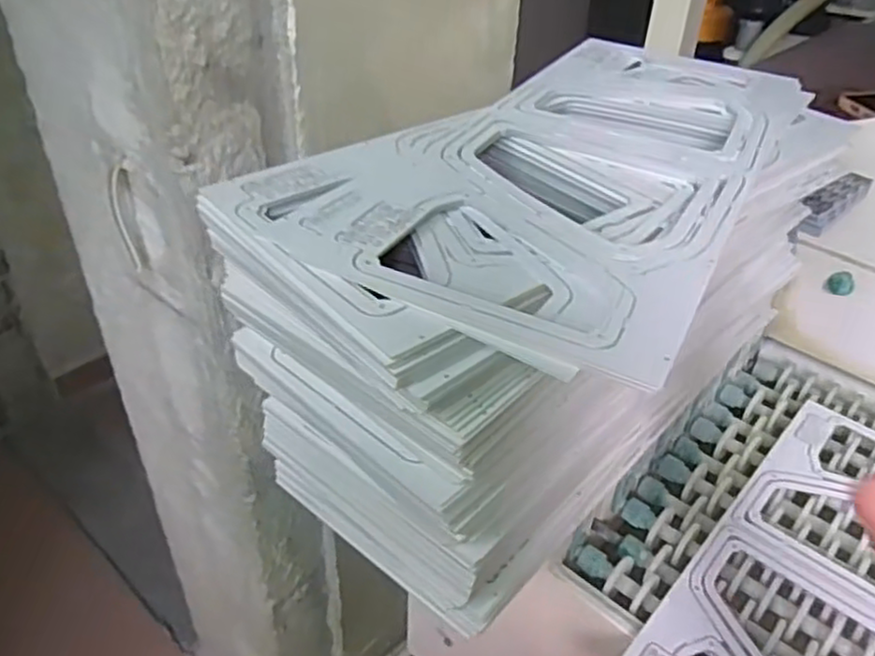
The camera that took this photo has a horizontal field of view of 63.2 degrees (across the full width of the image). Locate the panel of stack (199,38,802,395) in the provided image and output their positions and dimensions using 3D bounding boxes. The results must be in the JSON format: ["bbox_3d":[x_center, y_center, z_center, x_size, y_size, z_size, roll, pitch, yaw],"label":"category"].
[{"bbox_3d":[0.083,-0.120,0.444,0.232,0.011,0.403,22,42,23],"label":"panel of stack"}]

